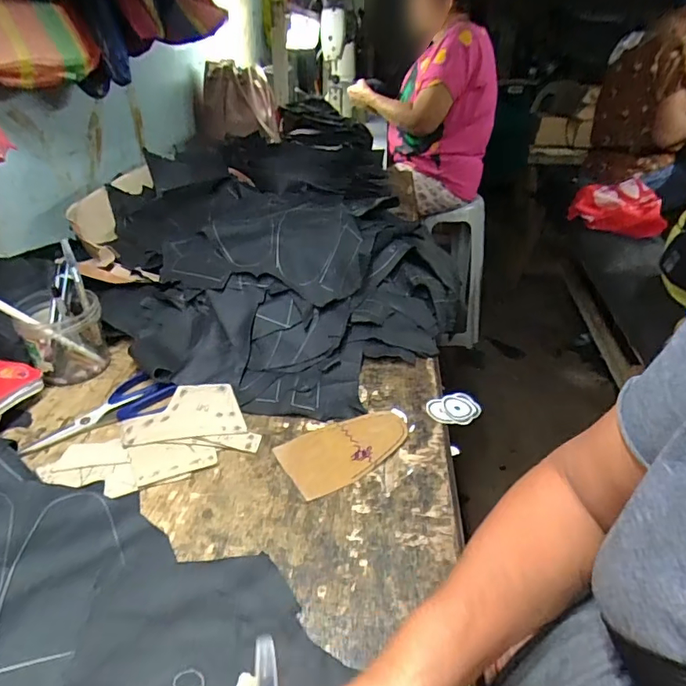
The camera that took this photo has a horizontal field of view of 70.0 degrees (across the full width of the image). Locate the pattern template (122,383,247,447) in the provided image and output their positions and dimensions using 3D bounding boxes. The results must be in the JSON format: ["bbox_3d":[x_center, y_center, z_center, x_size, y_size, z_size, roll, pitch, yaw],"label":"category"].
[{"bbox_3d":[-0.175,0.076,0.540,0.123,0.006,0.074,-6,44,-11],"label":"pattern template"}]

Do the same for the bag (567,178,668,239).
[{"bbox_3d":[0.896,-0.447,1.610,0.250,0.123,0.187,2,34,3],"label":"bag"}]

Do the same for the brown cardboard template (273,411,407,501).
[{"bbox_3d":[0.006,0.109,0.511,0.136,0.005,0.079,-17,40,-23],"label":"brown cardboard template"}]

